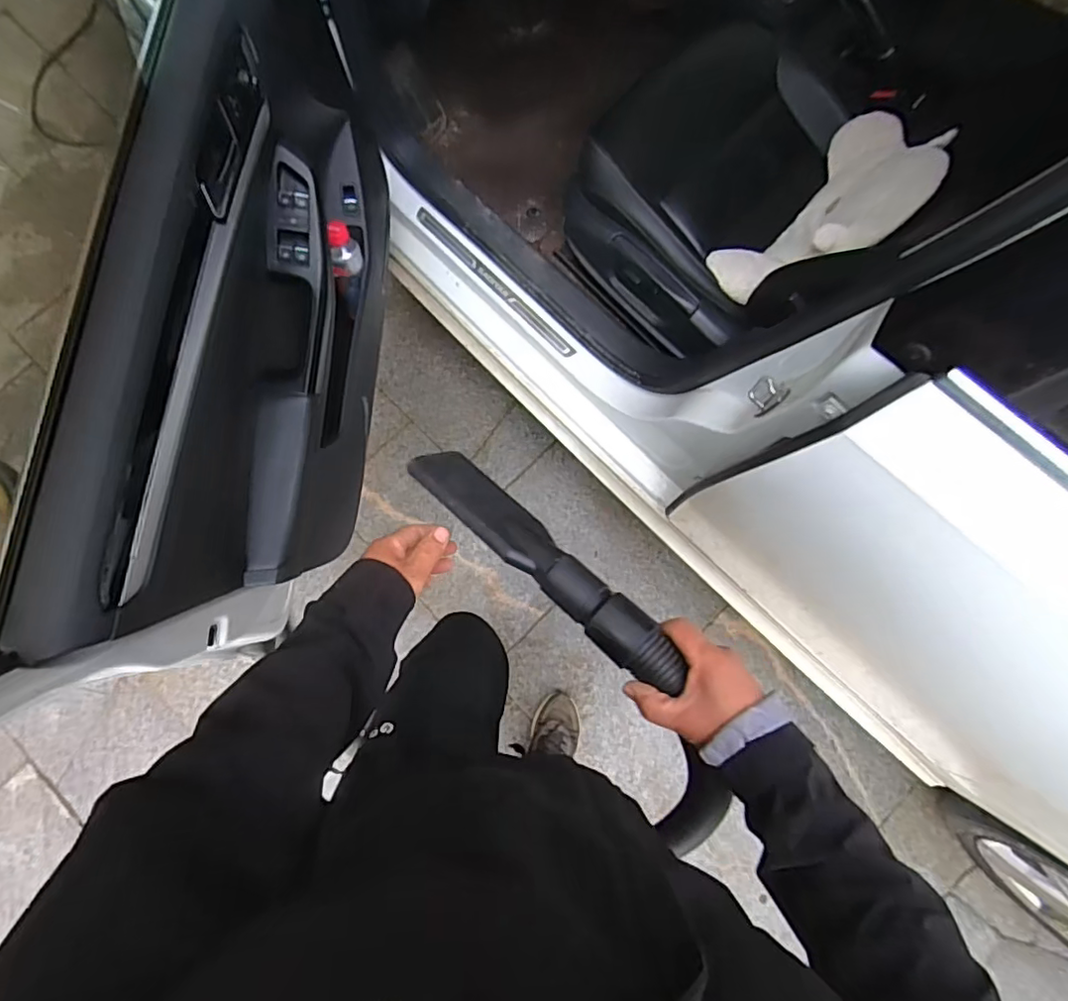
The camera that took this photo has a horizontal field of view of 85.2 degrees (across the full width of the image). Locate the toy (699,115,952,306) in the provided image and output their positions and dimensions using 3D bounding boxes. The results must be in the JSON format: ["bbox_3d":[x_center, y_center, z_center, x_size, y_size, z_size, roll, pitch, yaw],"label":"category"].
[{"bbox_3d":[0.517,-0.504,0.989,0.411,0.201,0.209,-43,81,-7],"label":"toy"}]

